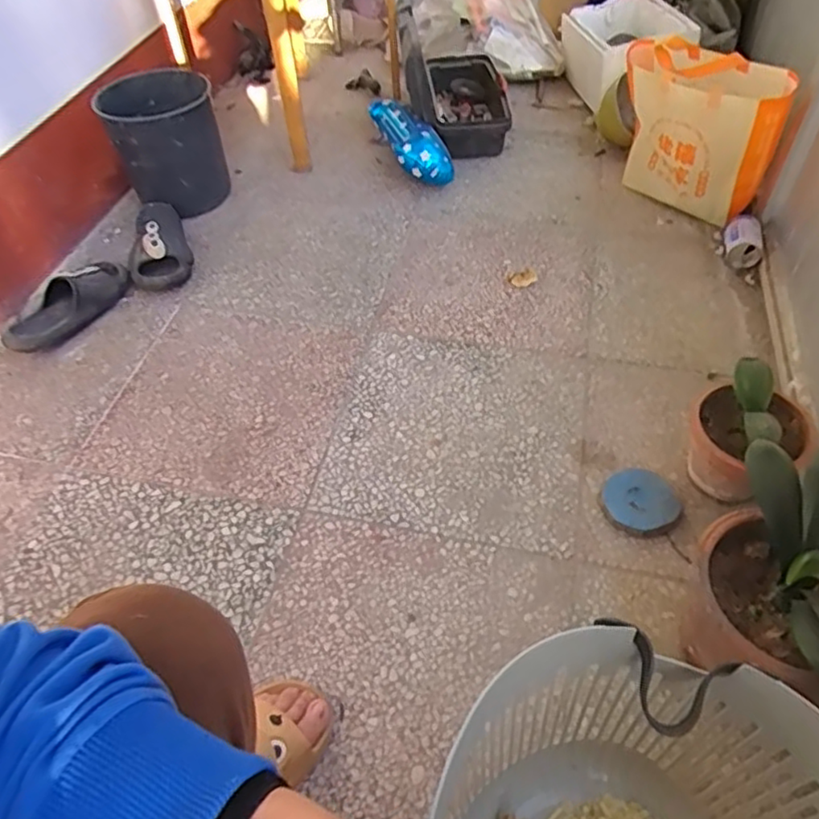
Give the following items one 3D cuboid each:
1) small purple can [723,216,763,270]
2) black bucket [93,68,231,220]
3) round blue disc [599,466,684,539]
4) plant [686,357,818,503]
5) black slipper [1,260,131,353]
[{"bbox_3d":[0.663,-0.331,1.261,0.071,0.064,0.104,12,52,13],"label":"small purple can"},{"bbox_3d":[-0.554,-0.610,1.475,0.231,0.254,0.303,-17,51,-10],"label":"black bucket"},{"bbox_3d":[0.334,0.132,0.919,0.106,0.024,0.111,-2,50,2],"label":"round blue disc"},{"bbox_3d":[0.466,0.048,0.884,0.139,0.175,0.143,34,60,28],"label":"plant"},{"bbox_3d":[-0.658,-0.204,1.216,0.099,0.076,0.257,31,59,26],"label":"black slipper"}]

